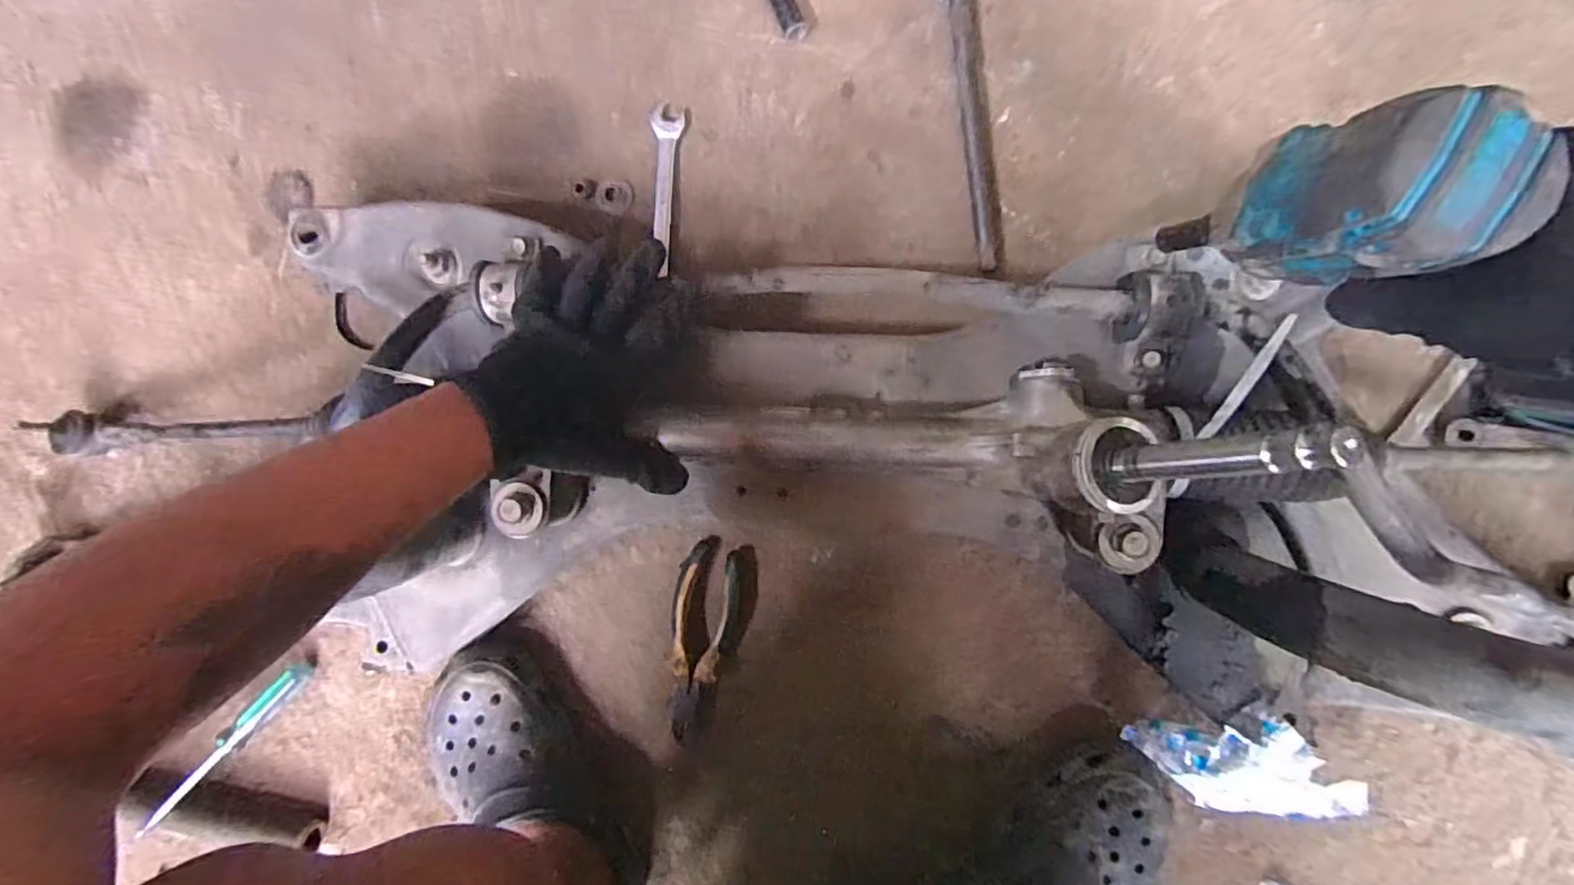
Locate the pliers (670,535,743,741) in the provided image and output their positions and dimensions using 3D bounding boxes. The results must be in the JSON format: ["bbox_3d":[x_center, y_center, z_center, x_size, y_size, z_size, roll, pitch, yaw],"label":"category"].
[{"bbox_3d":[-0.072,0.164,0.558,0.052,0.024,0.161,6,92,8],"label":"pliers"}]

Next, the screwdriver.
[{"bbox_3d":[-0.484,0.261,0.578,0.019,0.025,0.165,39,76,5],"label":"screwdriver"}]

